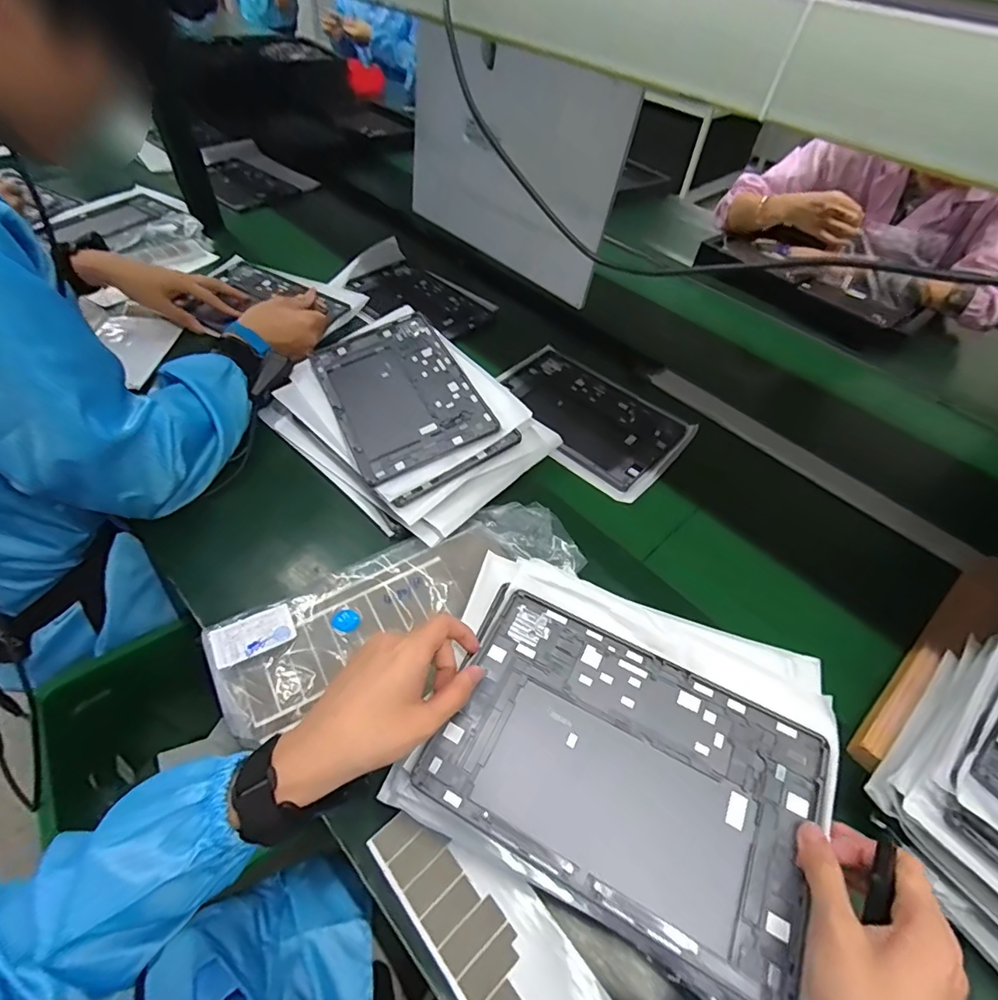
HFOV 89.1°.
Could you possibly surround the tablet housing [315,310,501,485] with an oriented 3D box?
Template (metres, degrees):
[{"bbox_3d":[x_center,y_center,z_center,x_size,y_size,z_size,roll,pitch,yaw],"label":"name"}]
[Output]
[{"bbox_3d":[-0.128,-0.139,0.645,0.168,0.008,0.257,-26,59,-12],"label":"tablet housing"}]

